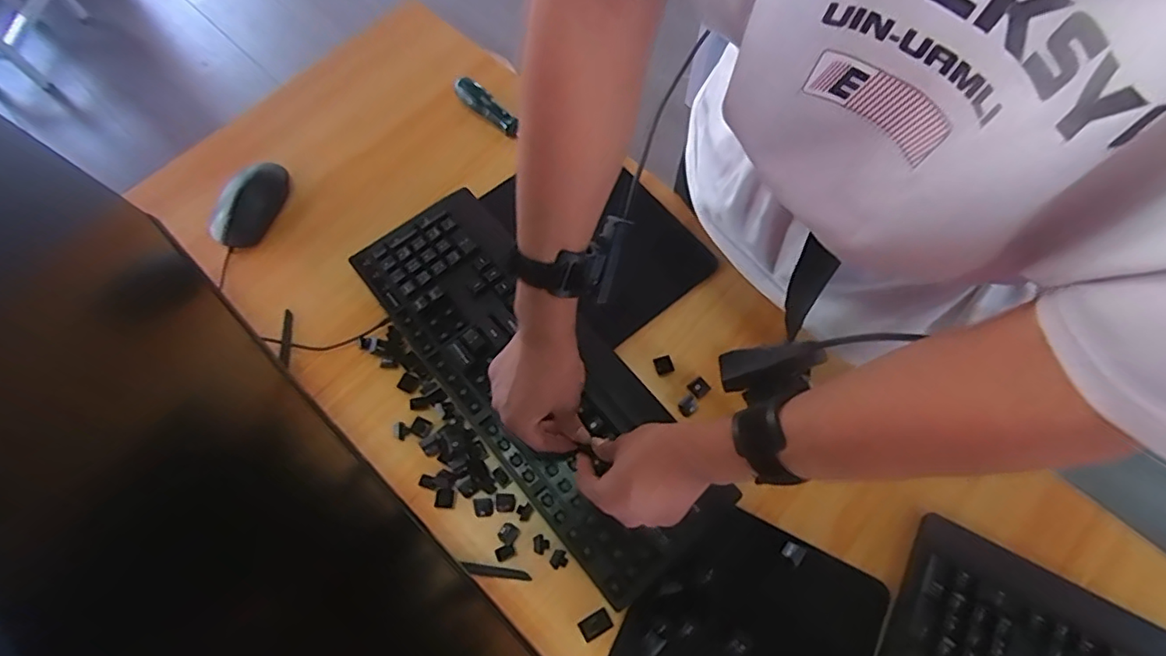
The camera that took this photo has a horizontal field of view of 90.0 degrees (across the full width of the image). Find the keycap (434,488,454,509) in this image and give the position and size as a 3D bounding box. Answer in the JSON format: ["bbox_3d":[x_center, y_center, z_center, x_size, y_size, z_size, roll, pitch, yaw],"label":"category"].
[{"bbox_3d":[-0.129,0.159,0.542,0.017,0.004,0.018,3,67,0],"label":"keycap"}]

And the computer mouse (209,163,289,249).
[{"bbox_3d":[-0.379,-0.142,0.661,0.068,0.031,0.103,24,70,10],"label":"computer mouse"}]

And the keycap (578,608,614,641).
[{"bbox_3d":[0.011,0.257,0.504,0.028,0.005,0.018,-29,70,-11],"label":"keycap"}]

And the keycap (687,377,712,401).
[{"bbox_3d":[0.116,0.059,0.578,0.018,0.005,0.019,-33,71,-14],"label":"keycap"}]

